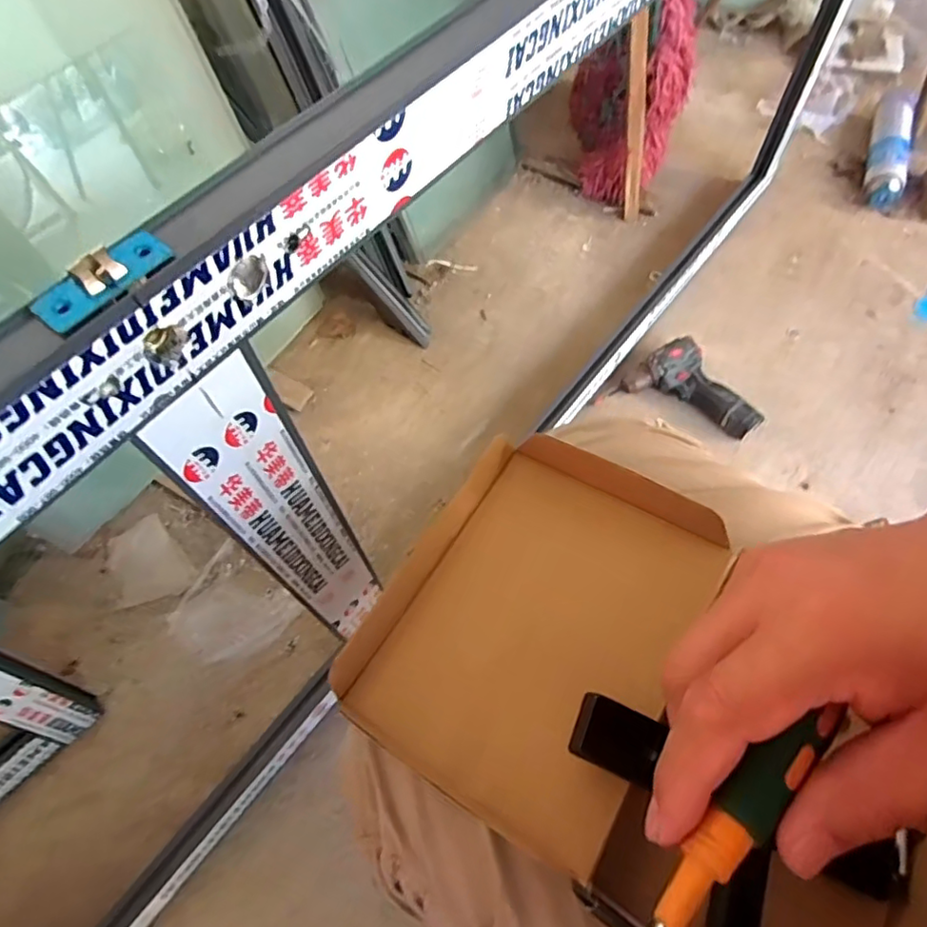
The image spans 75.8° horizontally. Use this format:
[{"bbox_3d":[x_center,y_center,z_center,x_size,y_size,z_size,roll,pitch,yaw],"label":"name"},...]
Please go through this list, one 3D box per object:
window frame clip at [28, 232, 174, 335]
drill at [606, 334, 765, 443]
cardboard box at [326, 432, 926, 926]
[{"bbox_3d":[-0.152,-0.079,0.249,0.023,0.010,0.056,34,69,18],"label":"window frame clip"},{"bbox_3d":[0.391,-0.135,1.010,0.227,0.057,0.128,21,66,11],"label":"drill"},{"bbox_3d":[0.104,0.125,0.313,0.306,0.053,0.193,31,69,15],"label":"cardboard box"}]

